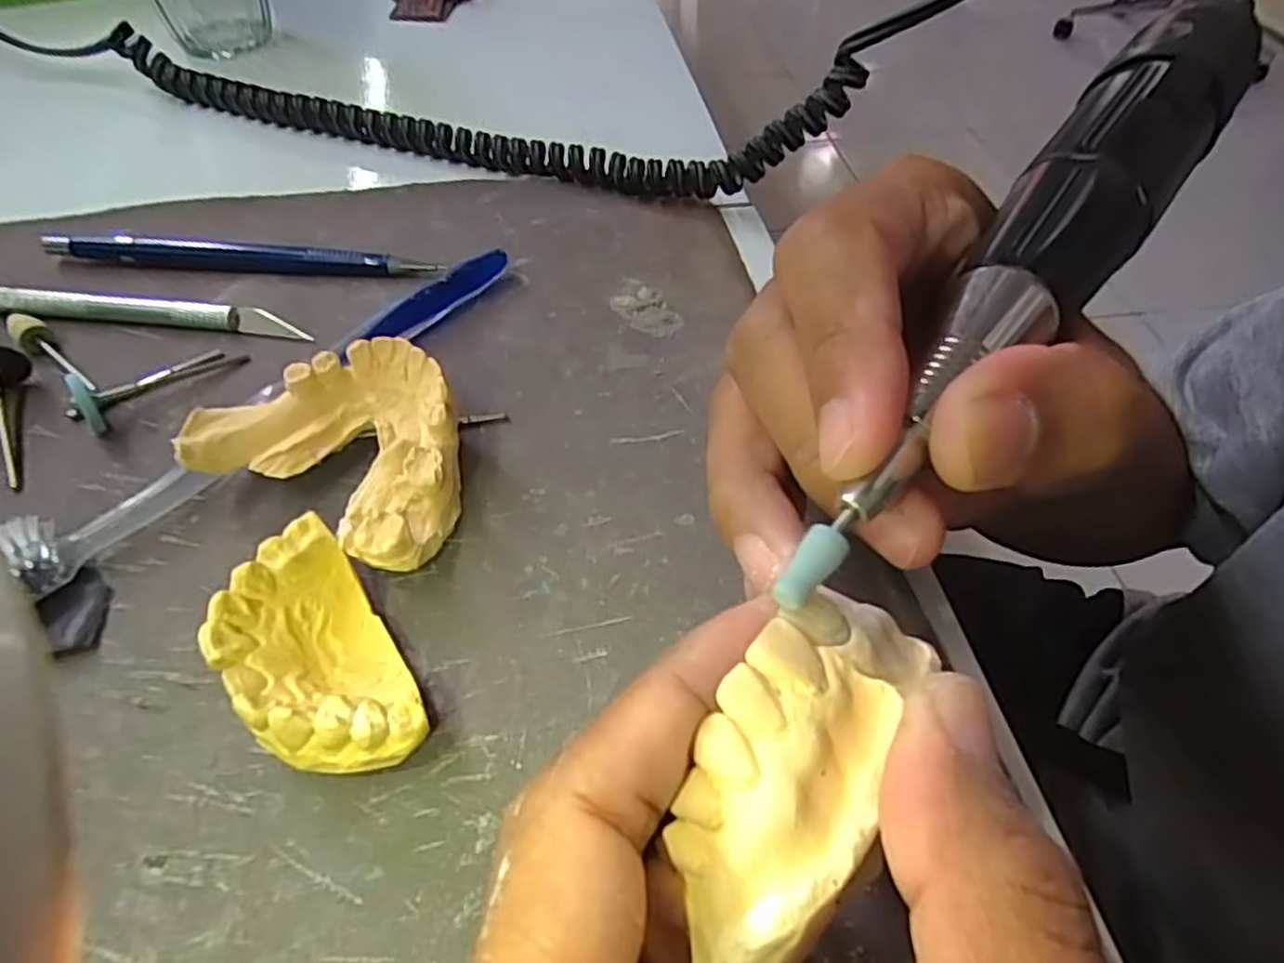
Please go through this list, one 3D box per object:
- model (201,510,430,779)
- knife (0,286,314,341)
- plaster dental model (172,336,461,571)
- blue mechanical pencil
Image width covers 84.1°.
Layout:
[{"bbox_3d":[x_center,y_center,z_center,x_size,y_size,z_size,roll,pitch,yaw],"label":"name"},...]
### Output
[{"bbox_3d":[-0.069,0.038,0.151,0.029,0.024,0.057,-29,58,-22],"label":"model"},{"bbox_3d":[-0.178,-0.057,0.234,0.137,0.007,0.008,5,52,2],"label":"knife"},{"bbox_3d":[-0.075,-0.009,0.187,0.069,0.026,0.053,24,55,16],"label":"plaster dental model"},{"bbox_3d":[-0.141,-0.080,0.252,0.134,0.008,0.007,2,51,0],"label":"blue mechanical pencil"}]

